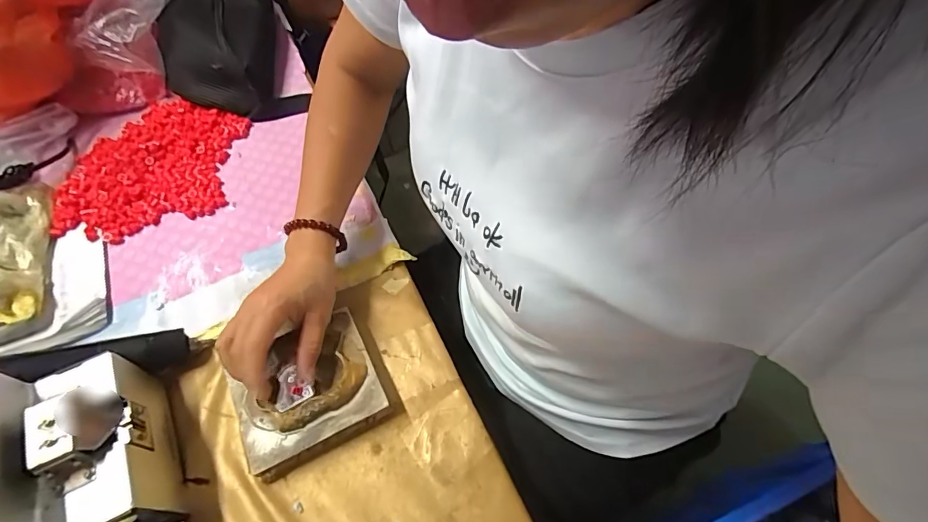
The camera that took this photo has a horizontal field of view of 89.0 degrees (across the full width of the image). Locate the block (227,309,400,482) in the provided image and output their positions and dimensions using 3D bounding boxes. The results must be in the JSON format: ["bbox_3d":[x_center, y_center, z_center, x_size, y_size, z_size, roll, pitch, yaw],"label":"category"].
[{"bbox_3d":[-0.132,0.111,0.403,0.117,0.032,0.096,-26,62,-13],"label":"block"}]

